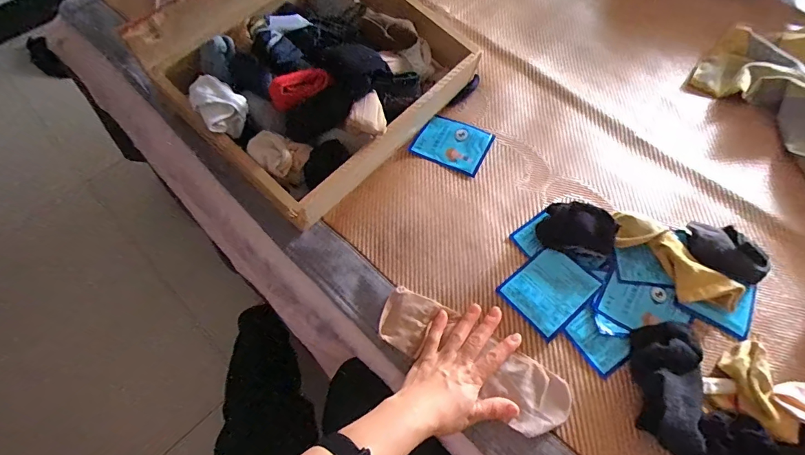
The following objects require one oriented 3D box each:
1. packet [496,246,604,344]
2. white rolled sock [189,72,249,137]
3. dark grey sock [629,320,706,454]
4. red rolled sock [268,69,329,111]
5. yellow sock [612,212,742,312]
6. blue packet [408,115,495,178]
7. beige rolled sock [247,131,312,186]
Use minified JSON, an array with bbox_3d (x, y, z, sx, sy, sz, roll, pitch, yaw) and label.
[{"bbox_3d":[0.188,0.079,0.535,0.107,0.006,0.087,-37,68,-19],"label":"packet"},{"bbox_3d":[-0.243,-0.165,0.554,0.064,0.063,0.070,-28,65,-15],"label":"white rolled sock"},{"bbox_3d":[0.291,0.169,0.455,0.071,0.052,0.139,16,64,9],"label":"dark grey sock"},{"bbox_3d":[-0.136,-0.188,0.550,0.081,0.034,0.032,-32,66,-17],"label":"red rolled sock"},{"bbox_3d":[0.340,0.042,0.529,0.058,0.026,0.163,-33,66,-17],"label":"yellow sock"},{"bbox_3d":[0.078,-0.132,0.643,0.108,0.009,0.095,26,64,13],"label":"blue packet"},{"bbox_3d":[-0.160,-0.096,0.556,0.075,0.070,0.051,-24,65,-13],"label":"beige rolled sock"}]

